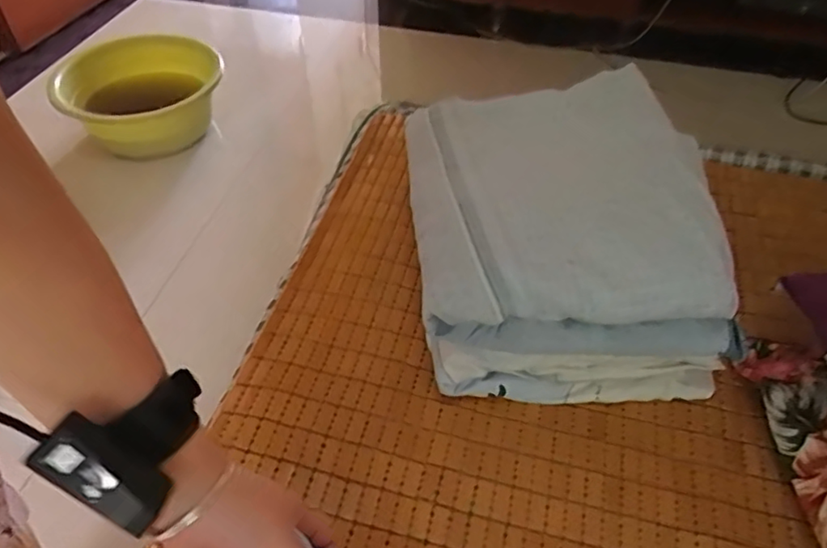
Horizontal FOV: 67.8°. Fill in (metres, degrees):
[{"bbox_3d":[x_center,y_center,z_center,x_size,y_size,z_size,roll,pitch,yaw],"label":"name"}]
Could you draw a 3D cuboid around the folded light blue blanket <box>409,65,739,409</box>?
[{"bbox_3d":[0.140,-0.039,0.627,0.276,0.212,0.296,-2,46,-4],"label":"folded light blue blanket"}]

